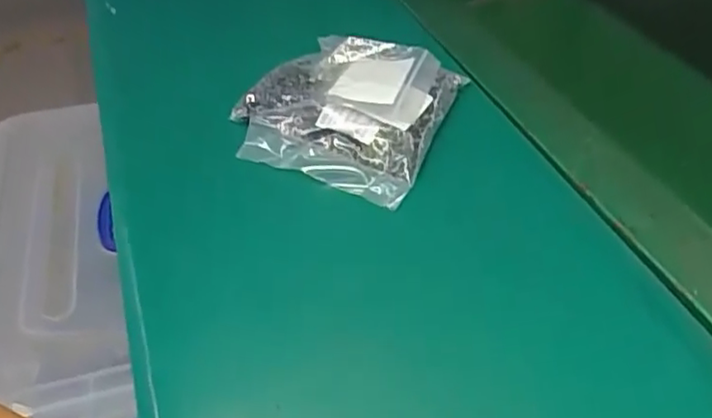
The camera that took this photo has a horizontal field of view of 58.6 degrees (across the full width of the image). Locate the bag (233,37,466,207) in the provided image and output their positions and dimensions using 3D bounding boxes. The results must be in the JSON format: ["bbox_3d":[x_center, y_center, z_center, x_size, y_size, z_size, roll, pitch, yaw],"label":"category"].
[{"bbox_3d":[-0.012,-0.083,0.486,0.153,0.043,0.152,14,44,16],"label":"bag"}]

